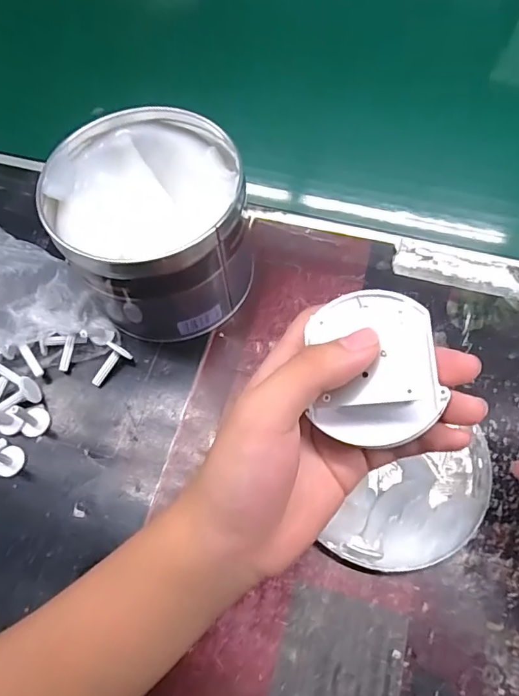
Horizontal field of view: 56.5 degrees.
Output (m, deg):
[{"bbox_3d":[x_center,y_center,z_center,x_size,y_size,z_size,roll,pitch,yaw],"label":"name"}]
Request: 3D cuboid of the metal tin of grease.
[{"bbox_3d":[-0.071,-0.086,0.348,0.128,0.092,0.127,-1,64,2],"label":"metal tin of grease"}]

